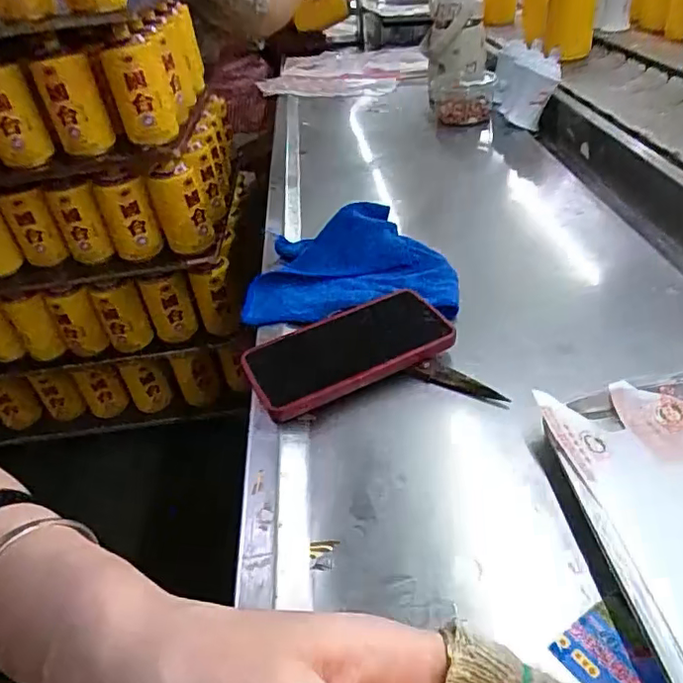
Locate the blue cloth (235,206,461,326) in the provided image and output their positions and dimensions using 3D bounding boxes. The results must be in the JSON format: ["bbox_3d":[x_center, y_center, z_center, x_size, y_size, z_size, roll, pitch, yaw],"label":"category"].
[{"bbox_3d":[0.003,-0.079,0.561,0.206,0.033,0.178,-9,37,-1],"label":"blue cloth"}]

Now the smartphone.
[{"bbox_3d":[0.003,0.004,0.462,0.166,0.018,0.092,-20,38,-15],"label":"smartphone"}]

